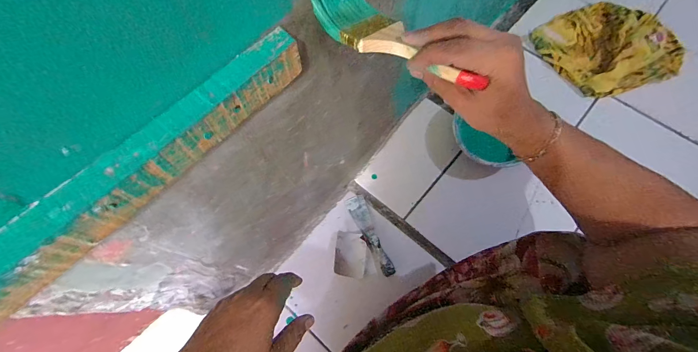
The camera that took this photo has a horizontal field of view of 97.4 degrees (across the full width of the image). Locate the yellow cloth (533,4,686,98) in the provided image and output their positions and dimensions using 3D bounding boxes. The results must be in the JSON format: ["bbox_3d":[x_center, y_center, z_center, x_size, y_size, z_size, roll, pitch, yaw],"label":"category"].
[{"bbox_3d":[0.731,-0.377,0.848,0.373,0.107,0.295,-18,66,-7],"label":"yellow cloth"}]

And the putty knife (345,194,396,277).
[{"bbox_3d":[0.049,0.137,0.723,0.044,0.015,0.201,-20,67,-8],"label":"putty knife"}]

